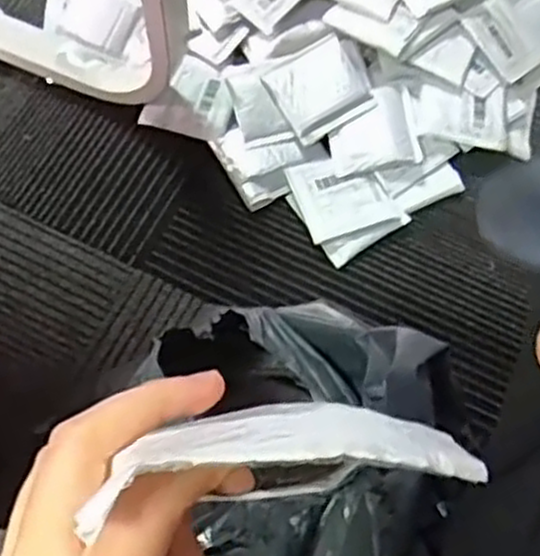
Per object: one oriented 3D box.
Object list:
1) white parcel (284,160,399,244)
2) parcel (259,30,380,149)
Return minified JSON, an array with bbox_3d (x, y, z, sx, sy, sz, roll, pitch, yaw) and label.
[{"bbox_3d":[0.084,-0.100,0.951,0.104,0.009,0.103,-20,68,-12],"label":"white parcel"},{"bbox_3d":[0.061,-0.232,0.974,0.107,0.011,0.105,-31,79,-5],"label":"parcel"}]

